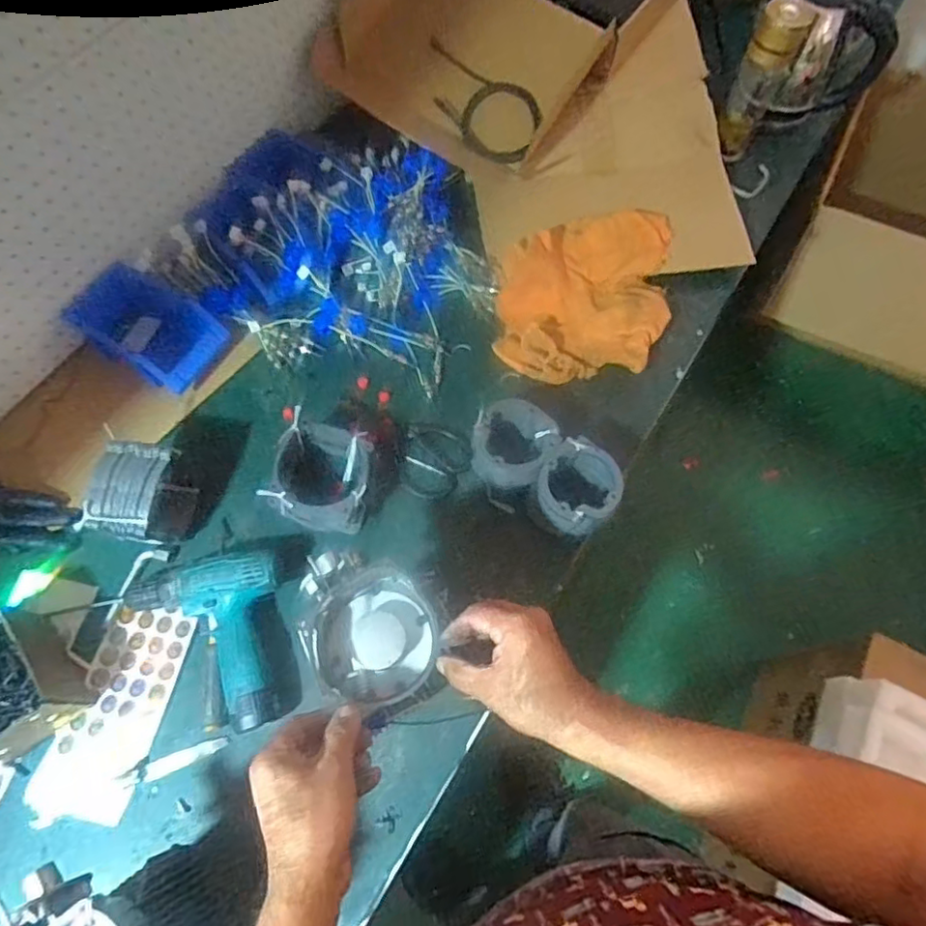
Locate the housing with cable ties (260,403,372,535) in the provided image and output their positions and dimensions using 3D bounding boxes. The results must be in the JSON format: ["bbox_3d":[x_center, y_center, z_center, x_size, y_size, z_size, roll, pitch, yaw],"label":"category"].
[{"bbox_3d":[-0.175,0.018,0.778,0.124,0.071,0.144,12,66,4],"label":"housing with cable ties"}]

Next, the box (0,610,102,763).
[{"bbox_3d":[-0.505,0.243,0.669,0.112,0.096,0.160,-41,73,-17],"label":"box"}]

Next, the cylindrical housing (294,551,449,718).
[{"bbox_3d":[-0.091,0.146,0.560,0.116,0.047,0.156,-22,68,-11],"label":"cylindrical housing"}]

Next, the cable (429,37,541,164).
[{"bbox_3d":[0.014,-0.562,0.955,0.230,0.012,0.113,36,98,10],"label":"cable"}]

